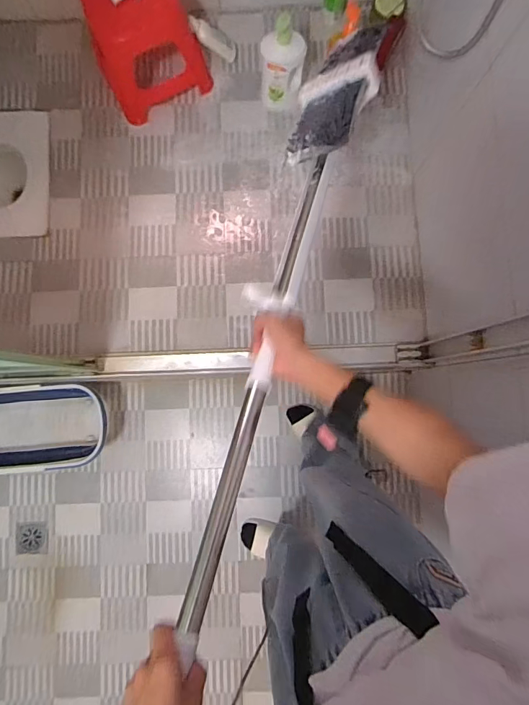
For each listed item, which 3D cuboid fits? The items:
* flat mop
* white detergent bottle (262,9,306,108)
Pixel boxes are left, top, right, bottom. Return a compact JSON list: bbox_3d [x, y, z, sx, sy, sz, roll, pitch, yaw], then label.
[{"bbox_3d":[0.057,-0.197,0.628,0.113,0.084,1.097,15,66,2],"label":"flat mop"},{"bbox_3d":[0.053,-0.831,1.173,0.125,0.260,0.091,4,86,1],"label":"white detergent bottle"}]

